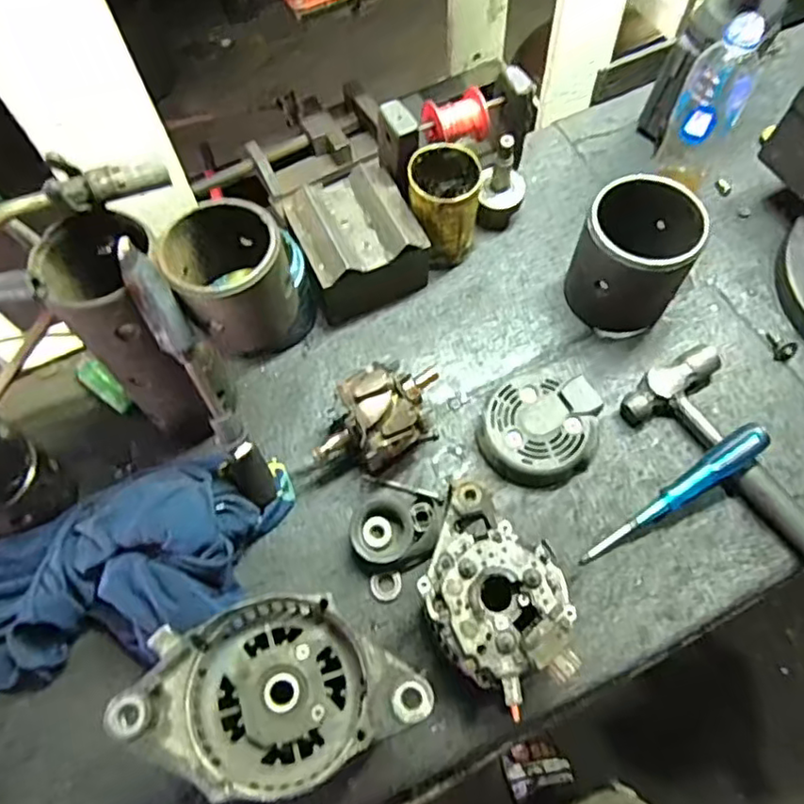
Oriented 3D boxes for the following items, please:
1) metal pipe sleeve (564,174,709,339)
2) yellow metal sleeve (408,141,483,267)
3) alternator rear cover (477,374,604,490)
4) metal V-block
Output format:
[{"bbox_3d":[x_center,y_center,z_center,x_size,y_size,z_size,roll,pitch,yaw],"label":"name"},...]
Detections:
[{"bbox_3d":[0.233,-0.143,0.628,0.099,0.127,0.102,-1,65,3],"label":"metal pipe sleeve"},{"bbox_3d":[0.045,-0.208,0.675,0.072,0.115,0.088,7,66,6],"label":"yellow metal sleeve"},{"bbox_3d":[0.134,0.026,0.611,0.103,0.033,0.112,20,68,12],"label":"alternator rear cover"},{"bbox_3d":[-0.047,-0.169,0.669,0.123,0.090,0.126,-25,66,-8],"label":"metal V-block"}]

